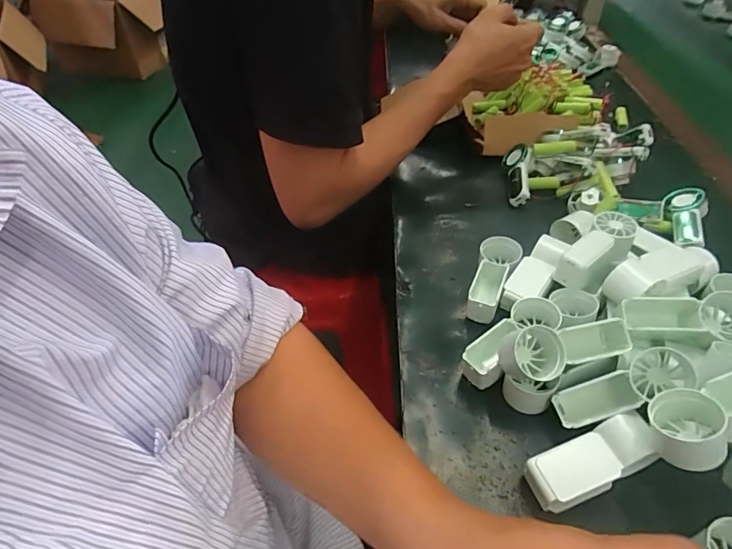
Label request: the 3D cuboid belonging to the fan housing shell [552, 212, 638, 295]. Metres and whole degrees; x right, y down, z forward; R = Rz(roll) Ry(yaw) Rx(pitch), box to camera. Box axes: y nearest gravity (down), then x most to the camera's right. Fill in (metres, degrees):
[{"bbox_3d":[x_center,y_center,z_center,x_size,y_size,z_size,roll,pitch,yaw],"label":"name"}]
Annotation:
[{"bbox_3d":[0.214,-0.019,0.433,0.039,0.038,0.091,33,54,29],"label":"fan housing shell"}]

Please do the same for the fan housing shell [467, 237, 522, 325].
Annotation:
[{"bbox_3d":[0.122,0.001,0.448,0.038,0.035,0.097,17,62,17],"label":"fan housing shell"}]

